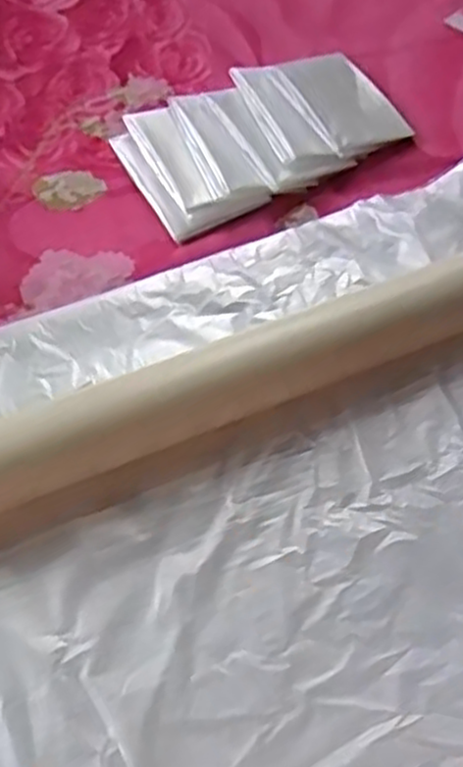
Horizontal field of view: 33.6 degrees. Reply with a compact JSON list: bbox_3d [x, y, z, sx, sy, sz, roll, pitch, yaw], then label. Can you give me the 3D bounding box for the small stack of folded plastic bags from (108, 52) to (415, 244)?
[{"bbox_3d":[0.021,-0.154,0.467,0.167,0.019,0.085,-26,66,-14],"label":"small stack of folded plastic bags"}]

